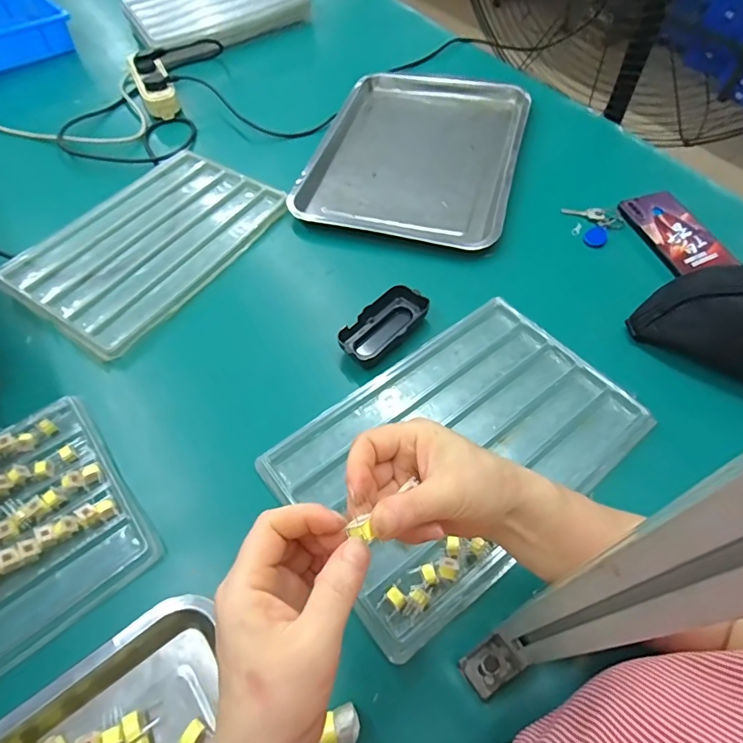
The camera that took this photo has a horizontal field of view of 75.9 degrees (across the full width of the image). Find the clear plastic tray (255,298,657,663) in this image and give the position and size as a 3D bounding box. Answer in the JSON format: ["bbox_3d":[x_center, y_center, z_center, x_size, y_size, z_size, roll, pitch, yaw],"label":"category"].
[{"bbox_3d":[0.082,0.067,0.459,0.321,0.030,0.218,-34,63,-19],"label":"clear plastic tray"}]

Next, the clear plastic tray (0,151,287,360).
[{"bbox_3d":[-0.293,-0.179,0.623,0.228,0.028,0.319,30,62,19],"label":"clear plastic tray"}]

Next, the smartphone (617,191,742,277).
[{"bbox_3d":[0.380,-0.177,0.599,0.074,0.009,0.140,-17,58,-2],"label":"smartphone"}]

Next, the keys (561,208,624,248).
[{"bbox_3d":[0.286,-0.198,0.628,0.066,0.014,0.073,-40,65,-22],"label":"keys"}]

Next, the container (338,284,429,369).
[{"bbox_3d":[0.014,-0.049,0.538,0.053,0.033,0.110,40,66,23],"label":"container"}]

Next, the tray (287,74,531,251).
[{"bbox_3d":[0.070,-0.334,0.724,0.299,0.035,0.381,15,58,10],"label":"tray"}]

